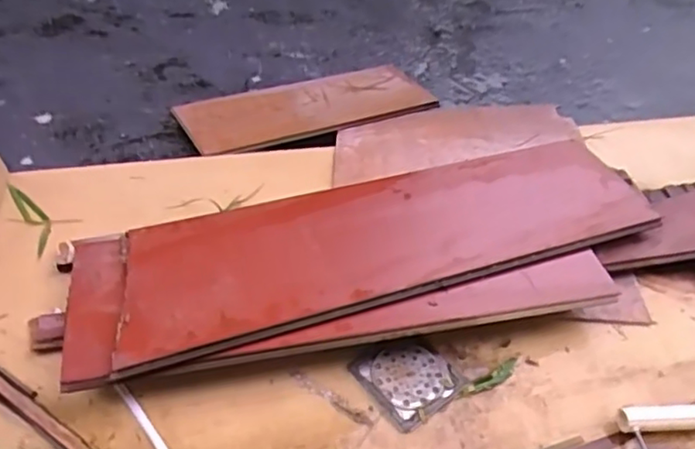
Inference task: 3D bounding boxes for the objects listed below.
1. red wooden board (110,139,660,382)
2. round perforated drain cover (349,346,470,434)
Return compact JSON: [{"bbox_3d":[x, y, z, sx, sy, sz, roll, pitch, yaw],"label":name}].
[{"bbox_3d":[0.062,0.007,0.761,0.672,0.018,0.198,-13,50,-17],"label":"red wooden board"},{"bbox_3d":[0.071,0.175,0.692,0.100,0.006,0.098,-29,61,-26],"label":"round perforated drain cover"}]

